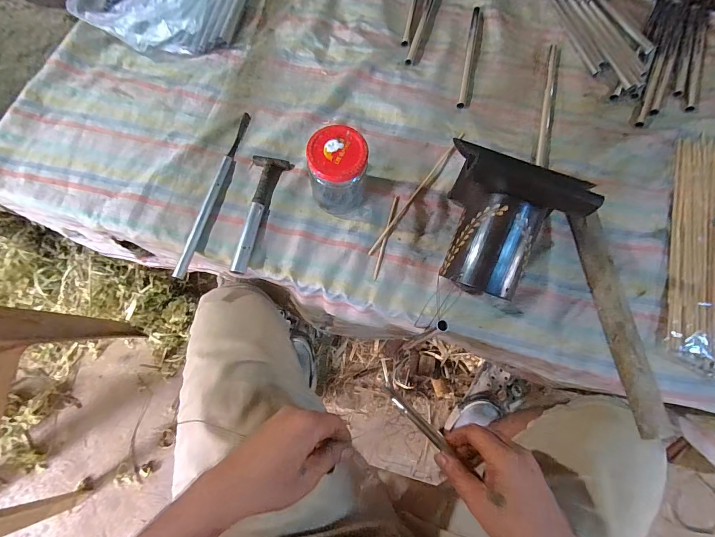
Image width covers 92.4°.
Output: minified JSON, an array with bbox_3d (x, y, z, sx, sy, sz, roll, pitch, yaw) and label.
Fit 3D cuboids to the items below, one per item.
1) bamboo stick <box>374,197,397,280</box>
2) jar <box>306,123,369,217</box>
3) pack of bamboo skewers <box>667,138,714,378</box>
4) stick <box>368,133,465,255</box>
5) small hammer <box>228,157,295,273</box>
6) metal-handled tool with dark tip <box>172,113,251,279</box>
[{"bbox_3d":[0.035,-0.040,0.427,0.005,0.004,0.113,14,72,4],"label":"bamboo stick"},{"bbox_3d":[-0.022,-0.109,0.395,0.062,0.084,0.061,1,71,-2],"label":"jar"},{"bbox_3d":[0.422,-0.031,0.421,0.066,0.017,0.303,17,72,4],"label":"pack of bamboo skewers"},{"bbox_3d":[0.079,-0.100,0.445,0.008,0.010,0.212,35,75,10],"label":"stick"},{"bbox_3d":[-0.129,-0.070,0.423,0.046,0.014,0.158,15,71,3],"label":"small hammer"},{"bbox_3d":[-0.180,-0.100,0.432,0.012,0.009,0.236,14,71,3],"label":"metal-handled tool with dark tip"}]

